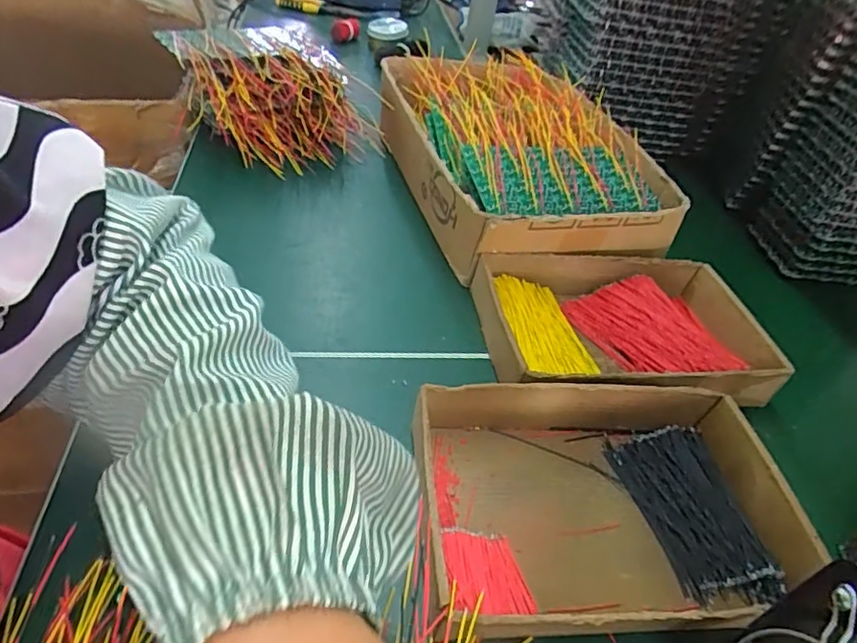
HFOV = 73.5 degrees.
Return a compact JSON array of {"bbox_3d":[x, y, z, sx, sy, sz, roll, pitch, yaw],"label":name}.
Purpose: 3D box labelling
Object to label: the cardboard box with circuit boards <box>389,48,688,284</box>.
[{"bbox_3d":[0.088,-0.189,0.634,0.241,0.088,0.361,-7,44,-17],"label":"cardboard box with circuit boards"}]

